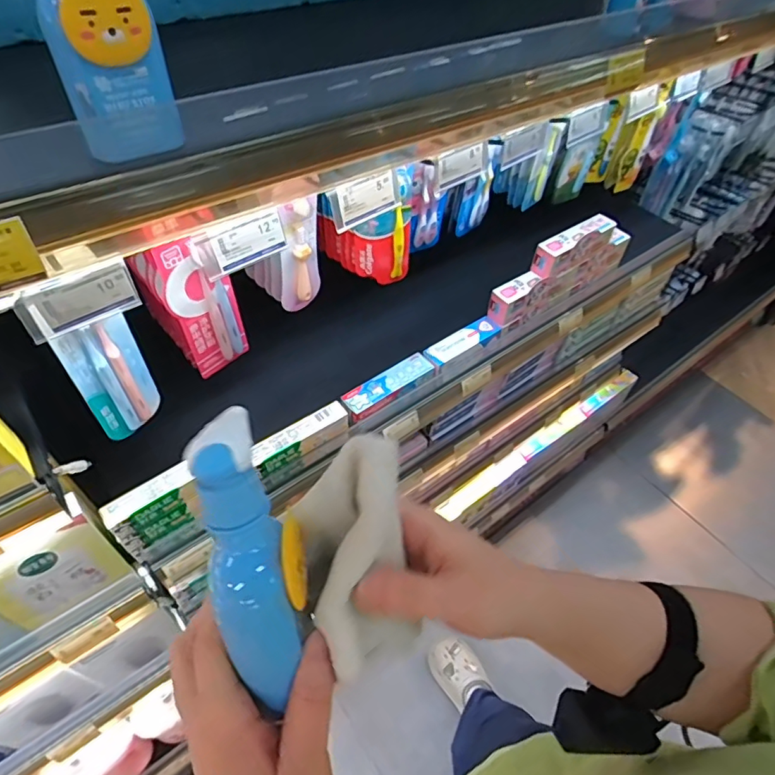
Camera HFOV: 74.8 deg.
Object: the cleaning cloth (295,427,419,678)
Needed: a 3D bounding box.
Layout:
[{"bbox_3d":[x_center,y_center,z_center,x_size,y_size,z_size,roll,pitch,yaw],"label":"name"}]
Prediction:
[{"bbox_3d":[-0.017,0.079,0.250,0.057,0.034,0.112,3,94,0],"label":"cleaning cloth"}]

